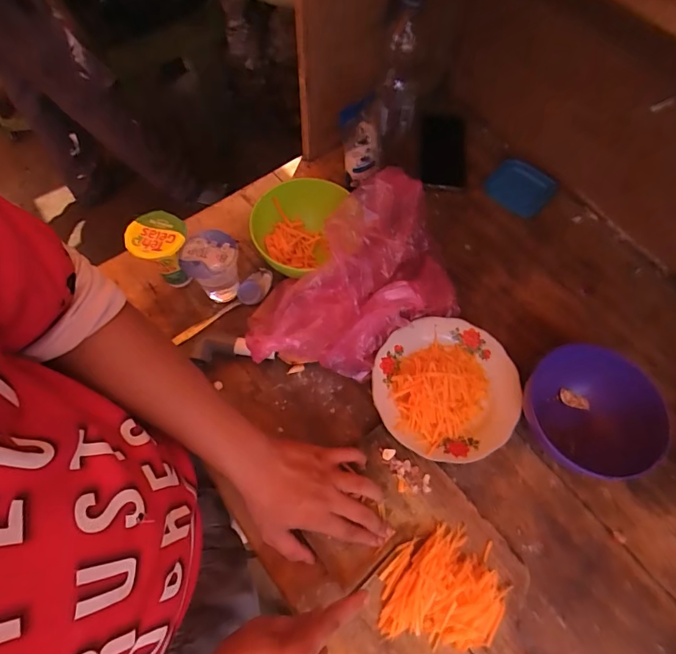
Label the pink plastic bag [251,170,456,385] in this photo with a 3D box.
[{"bbox_3d":[0.022,-0.052,0.526,0.295,0.135,0.175,-29,67,-13],"label":"pink plastic bag"}]

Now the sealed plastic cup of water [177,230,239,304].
[{"bbox_3d":[-0.166,-0.076,0.566,0.073,0.089,0.066,-31,69,-15],"label":"sealed plastic cup of water"}]

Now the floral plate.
[{"bbox_3d":[0.135,0.075,0.525,0.174,0.031,0.178,1,64,-1],"label":"floral plate"}]

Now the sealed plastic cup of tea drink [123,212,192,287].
[{"bbox_3d":[-0.231,-0.096,0.566,0.074,0.103,0.066,-30,69,-15],"label":"sealed plastic cup of tea drink"}]

